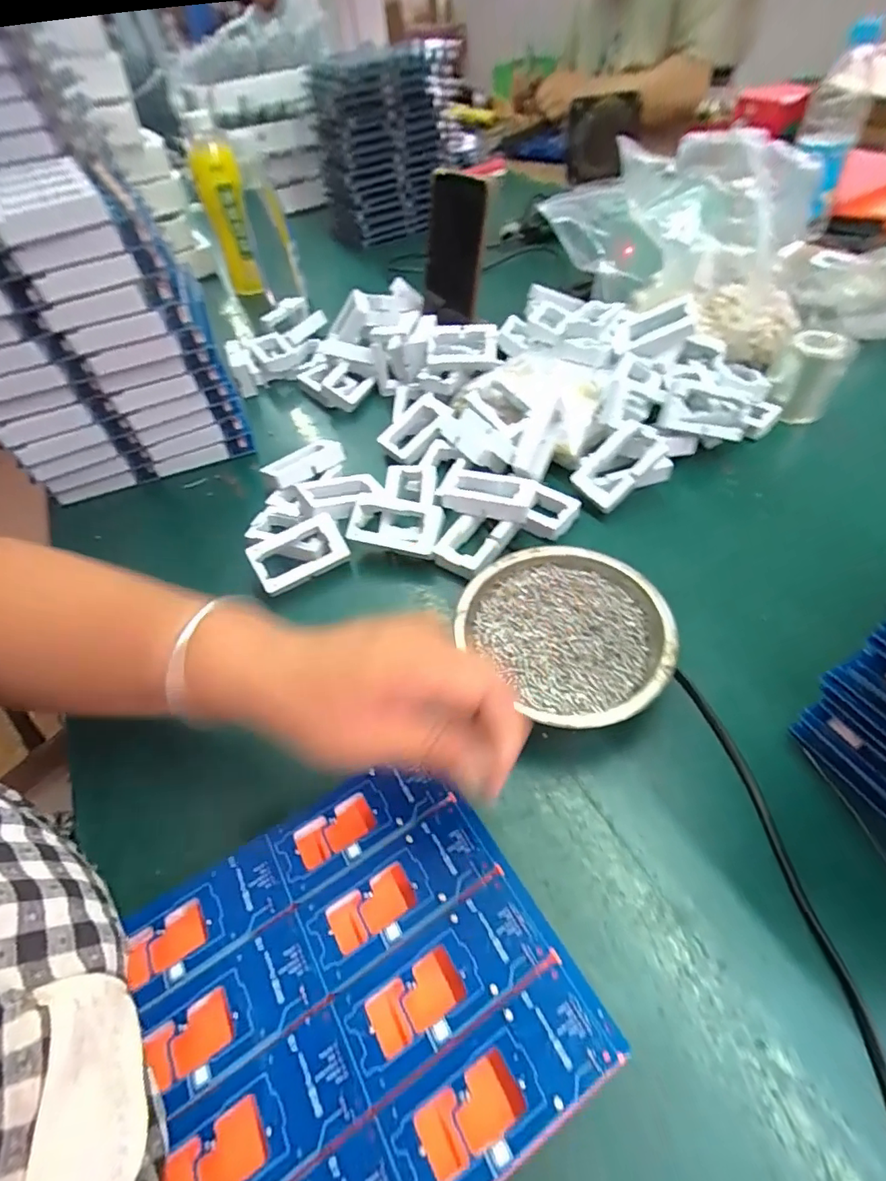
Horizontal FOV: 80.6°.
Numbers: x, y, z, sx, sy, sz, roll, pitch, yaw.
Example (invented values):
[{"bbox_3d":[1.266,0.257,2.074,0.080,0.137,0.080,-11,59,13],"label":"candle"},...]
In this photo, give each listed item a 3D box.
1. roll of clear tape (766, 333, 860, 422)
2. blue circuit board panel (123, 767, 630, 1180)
[{"bbox_3d":[0.327,-0.194,0.473,0.056,0.069,0.043,22,56,23],"label":"roll of clear tape"},{"bbox_3d":[-0.040,0.173,0.228,0.170,0.005,0.158,-28,53,-17],"label":"blue circuit board panel"}]

